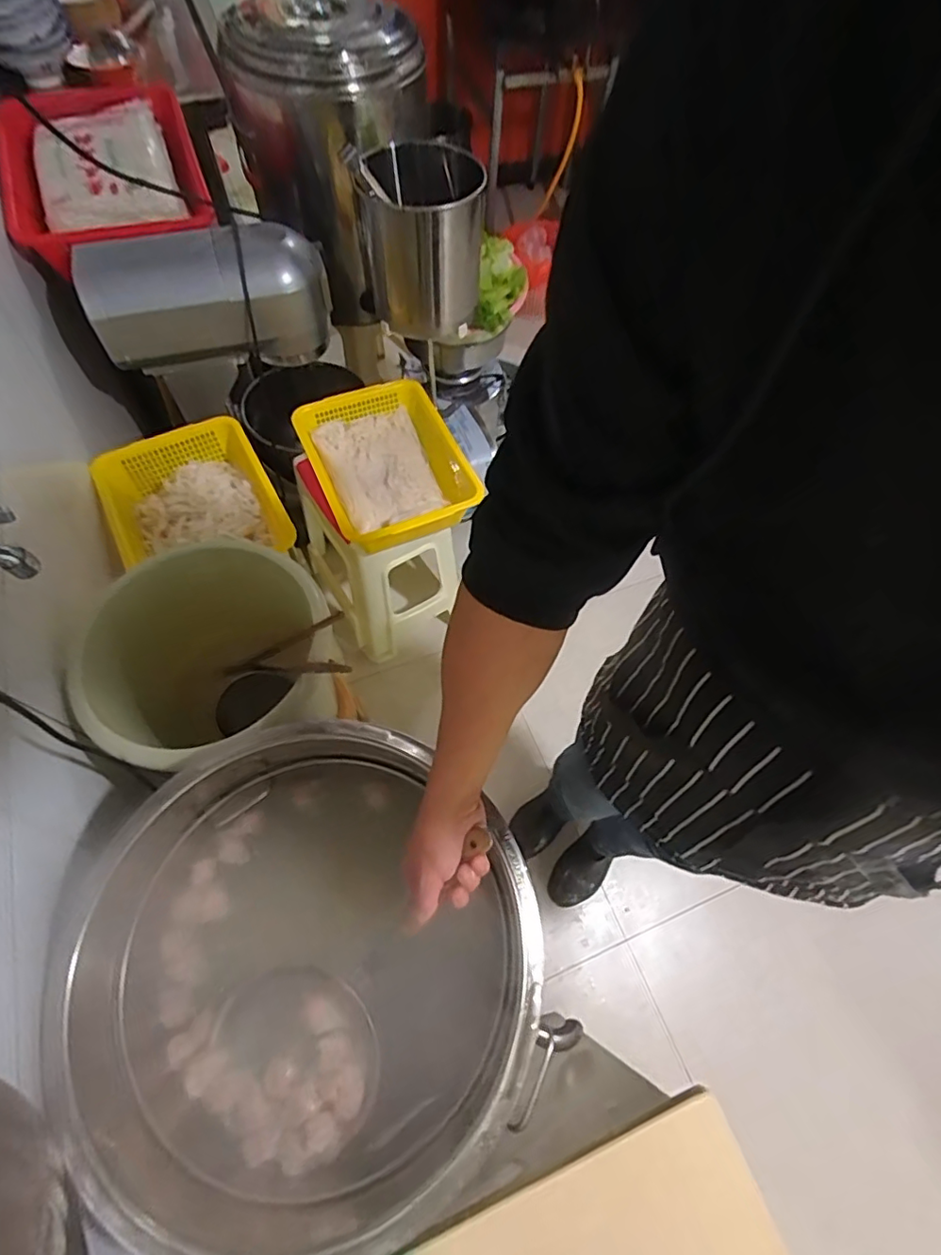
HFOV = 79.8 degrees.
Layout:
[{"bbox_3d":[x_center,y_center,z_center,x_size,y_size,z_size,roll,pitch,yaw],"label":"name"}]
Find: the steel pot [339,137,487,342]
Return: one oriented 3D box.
[{"bbox_3d":[-0.087,-0.682,1.011,0.210,0.257,0.182,-1,62,-3],"label":"steel pot"}]

